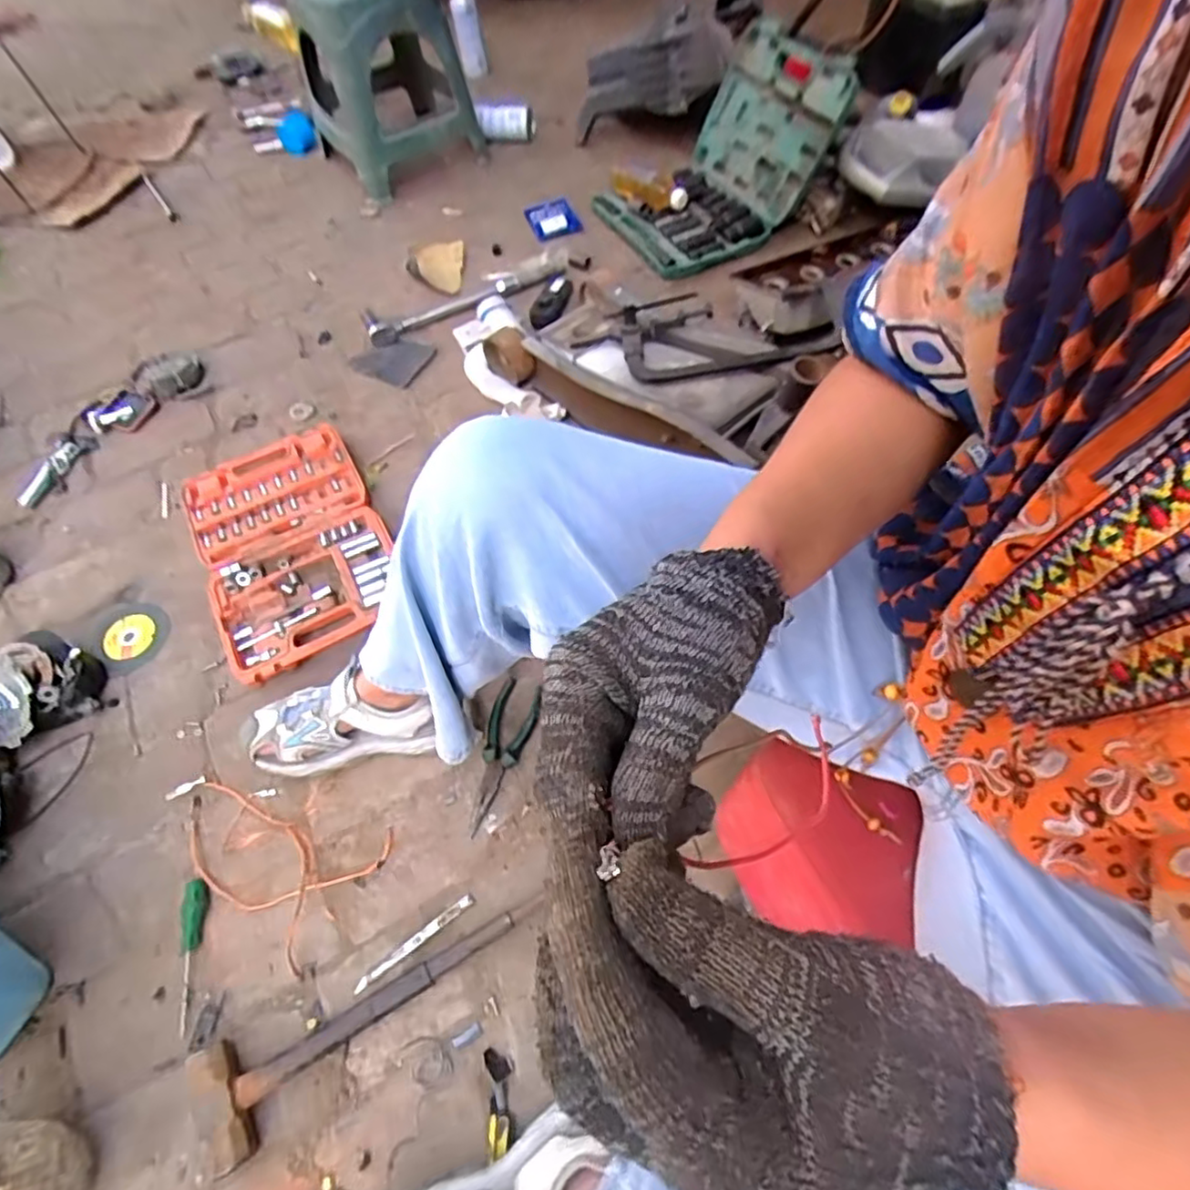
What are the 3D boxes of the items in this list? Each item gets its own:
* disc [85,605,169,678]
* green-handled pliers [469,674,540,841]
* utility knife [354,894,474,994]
[{"bbox_3d":[-0.631,0.056,0.862,0.102,0.007,0.101,-2,70,5],"label":"disc"},{"bbox_3d":[-0.115,0.188,0.763,0.054,0.018,0.182,14,61,10],"label":"green-handled pliers"},{"bbox_3d":[-0.188,0.363,0.664,0.137,0.006,0.013,-35,64,-17],"label":"utility knife"}]

